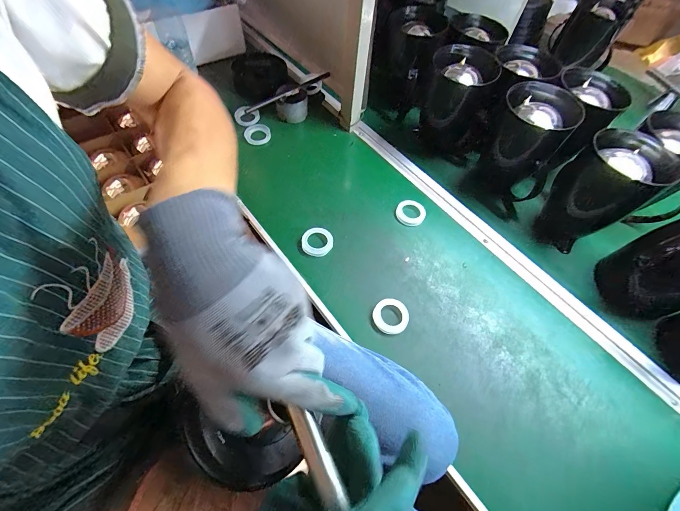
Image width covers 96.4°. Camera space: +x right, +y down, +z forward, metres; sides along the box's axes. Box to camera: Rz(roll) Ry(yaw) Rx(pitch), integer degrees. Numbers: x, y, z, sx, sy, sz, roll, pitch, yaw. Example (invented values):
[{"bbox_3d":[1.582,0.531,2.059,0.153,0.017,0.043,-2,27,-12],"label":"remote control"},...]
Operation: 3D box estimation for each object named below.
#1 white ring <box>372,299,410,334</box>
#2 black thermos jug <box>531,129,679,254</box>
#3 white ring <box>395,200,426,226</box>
[{"bbox_3d":[0.085,0.101,0.504,0.059,0.016,0.056,2,59,-4],"label":"white ring"},{"bbox_3d":[0.462,-0.112,0.552,0.121,0.185,0.134,-30,66,-21],"label":"black thermos jug"},{"bbox_3d":[0.143,-0.085,0.615,0.058,0.018,0.053,23,60,8],"label":"white ring"}]

